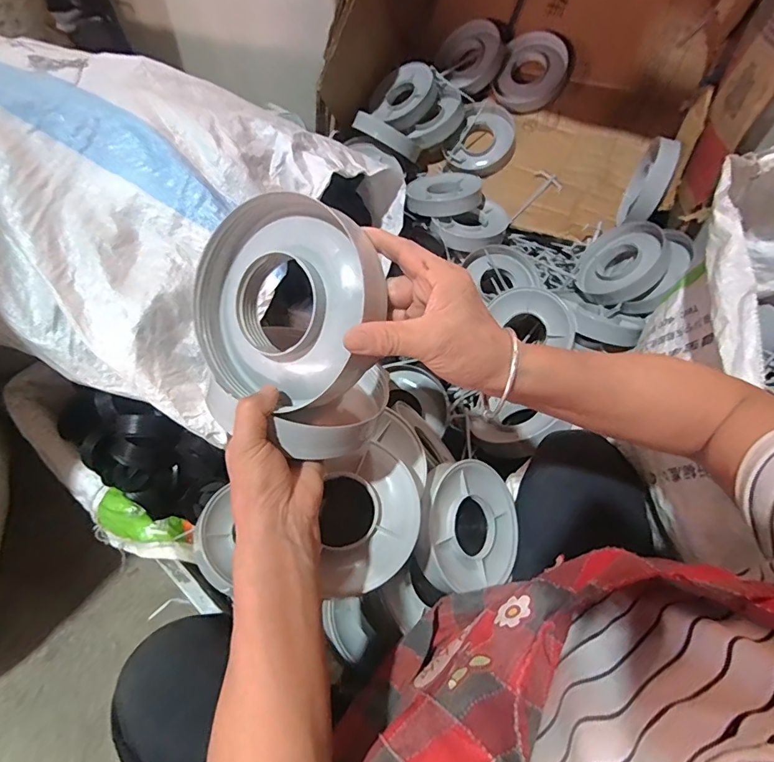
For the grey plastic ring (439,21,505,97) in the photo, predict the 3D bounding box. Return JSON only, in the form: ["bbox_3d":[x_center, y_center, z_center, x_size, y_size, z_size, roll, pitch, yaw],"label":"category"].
[{"bbox_3d":[0.189,-0.729,1.032,0.136,0.037,0.152,-40,75,18],"label":"grey plastic ring"}]

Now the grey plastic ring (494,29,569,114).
[{"bbox_3d":[0.312,-0.664,0.997,0.139,0.156,0.026,29,19,13],"label":"grey plastic ring"}]

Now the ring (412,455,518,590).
[{"bbox_3d":[0.095,0.183,0.560,0.160,0.045,0.168,0,77,-39],"label":"ring"}]

